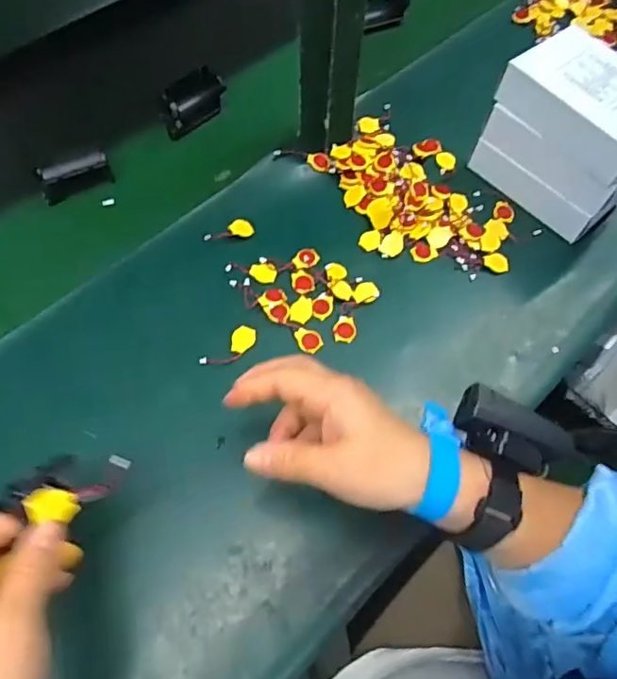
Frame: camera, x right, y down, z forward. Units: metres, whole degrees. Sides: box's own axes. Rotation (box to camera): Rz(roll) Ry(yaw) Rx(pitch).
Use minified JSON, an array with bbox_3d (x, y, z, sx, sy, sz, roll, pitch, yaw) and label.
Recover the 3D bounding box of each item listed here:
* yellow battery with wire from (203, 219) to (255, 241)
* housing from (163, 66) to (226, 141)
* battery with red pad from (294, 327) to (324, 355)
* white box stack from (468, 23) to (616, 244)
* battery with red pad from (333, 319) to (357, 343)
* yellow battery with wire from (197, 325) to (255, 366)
[{"bbox_3d":[-0.076,-0.104,0.528,0.048,0.004,0.020,-10,75,-17],"label":"yellow battery with wire"},{"bbox_3d":[-0.125,-0.254,0.599,0.028,0.046,0.073,40,68,17],"label":"housing"},{"bbox_3d":[0.001,0.000,0.486,0.020,0.004,0.026,-18,64,-11],"label":"battery with red pad"},{"bbox_3d":[0.251,-0.191,0.528,0.091,0.121,0.136,-37,69,-19],"label":"white box stack"},{"bbox_3d":[0.032,-0.008,0.492,0.020,0.008,0.020,5,62,1],"label":"battery with red pad"},{"bbox_3d":[-0.067,0.008,0.479,0.053,0.004,0.021,-41,70,-20],"label":"yellow battery with wire"}]

